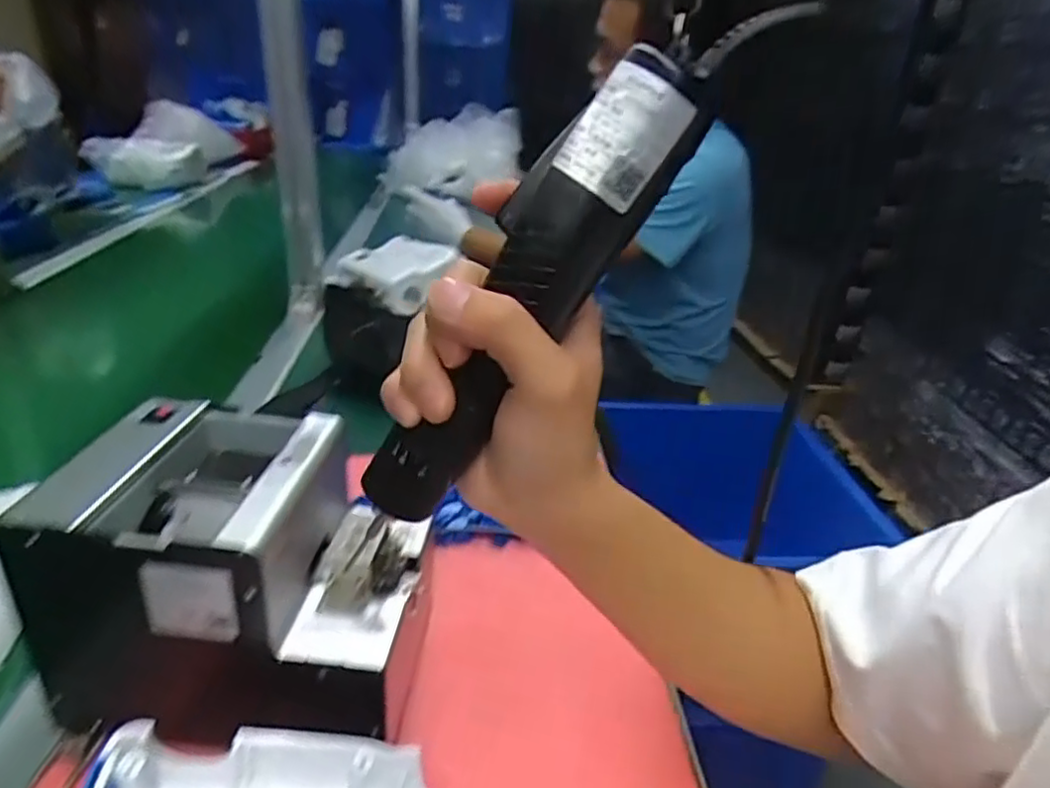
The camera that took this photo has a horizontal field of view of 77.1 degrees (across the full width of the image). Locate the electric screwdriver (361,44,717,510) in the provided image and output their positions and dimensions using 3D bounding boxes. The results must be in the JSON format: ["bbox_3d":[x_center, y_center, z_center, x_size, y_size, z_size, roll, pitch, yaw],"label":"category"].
[{"bbox_3d":[-0.003,-0.029,0.239,0.034,0.191,0.030,25,19,-25],"label":"electric screwdriver"}]

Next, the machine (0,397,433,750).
[{"bbox_3d":[-0.152,0.100,0.373,0.176,0.151,0.124,6,28,4],"label":"machine"}]

